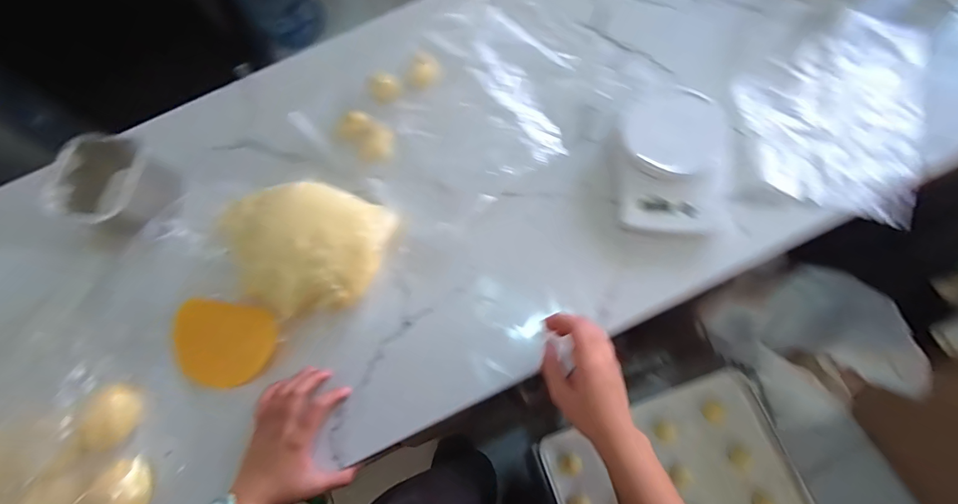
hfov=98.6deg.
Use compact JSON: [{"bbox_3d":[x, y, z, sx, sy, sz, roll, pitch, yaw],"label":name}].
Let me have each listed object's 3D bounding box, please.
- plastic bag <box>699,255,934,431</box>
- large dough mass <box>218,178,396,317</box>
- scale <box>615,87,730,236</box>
[{"bbox_3d":[0.608,0.170,0.792,0.262,0.188,0.267,-31,72,-5],"label":"plastic bag"},{"bbox_3d":[-0.231,-0.010,0.507,0.217,0.041,0.164,17,74,11],"label":"large dough mass"},{"bbox_3d":[0.239,-0.111,0.508,0.134,0.033,0.179,5,73,7],"label":"scale"}]

